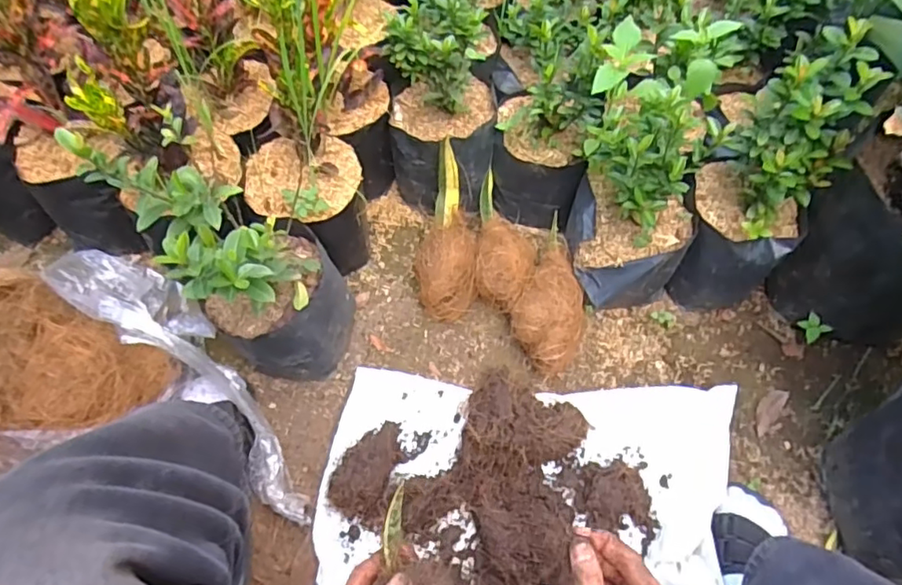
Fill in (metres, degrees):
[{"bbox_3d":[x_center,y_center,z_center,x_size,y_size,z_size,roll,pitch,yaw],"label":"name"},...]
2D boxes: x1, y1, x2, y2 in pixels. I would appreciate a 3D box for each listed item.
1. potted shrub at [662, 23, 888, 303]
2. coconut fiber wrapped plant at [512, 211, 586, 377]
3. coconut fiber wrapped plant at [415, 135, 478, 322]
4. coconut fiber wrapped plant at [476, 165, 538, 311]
[{"bbox_3d":[0.373,-0.111,0.717,0.145,0.343,0.152,39,68,18],"label":"potted shrub"},{"bbox_3d":[0.137,0.001,0.783,0.101,0.087,0.217,6,74,2],"label":"coconut fiber wrapped plant"},{"bbox_3d":[-0.007,-0.078,0.799,0.082,0.088,0.231,2,85,0],"label":"coconut fiber wrapped plant"},{"bbox_3d":[0.079,-0.067,0.831,0.082,0.068,0.196,4,61,1],"label":"coconut fiber wrapped plant"}]

